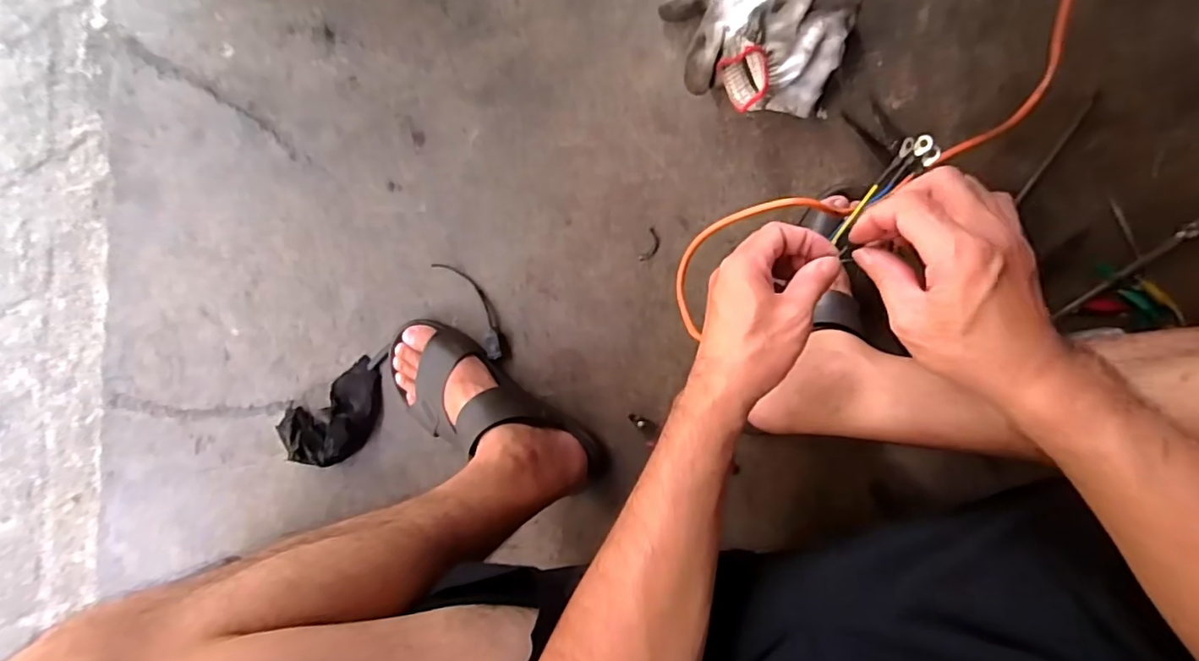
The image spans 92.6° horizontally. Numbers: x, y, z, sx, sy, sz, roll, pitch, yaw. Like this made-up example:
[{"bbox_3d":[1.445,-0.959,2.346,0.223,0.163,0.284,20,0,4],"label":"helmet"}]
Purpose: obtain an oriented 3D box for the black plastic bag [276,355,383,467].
[{"bbox_3d":[-0.288,0.098,0.627,0.134,0.036,0.080,-35,92,7],"label":"black plastic bag"}]

